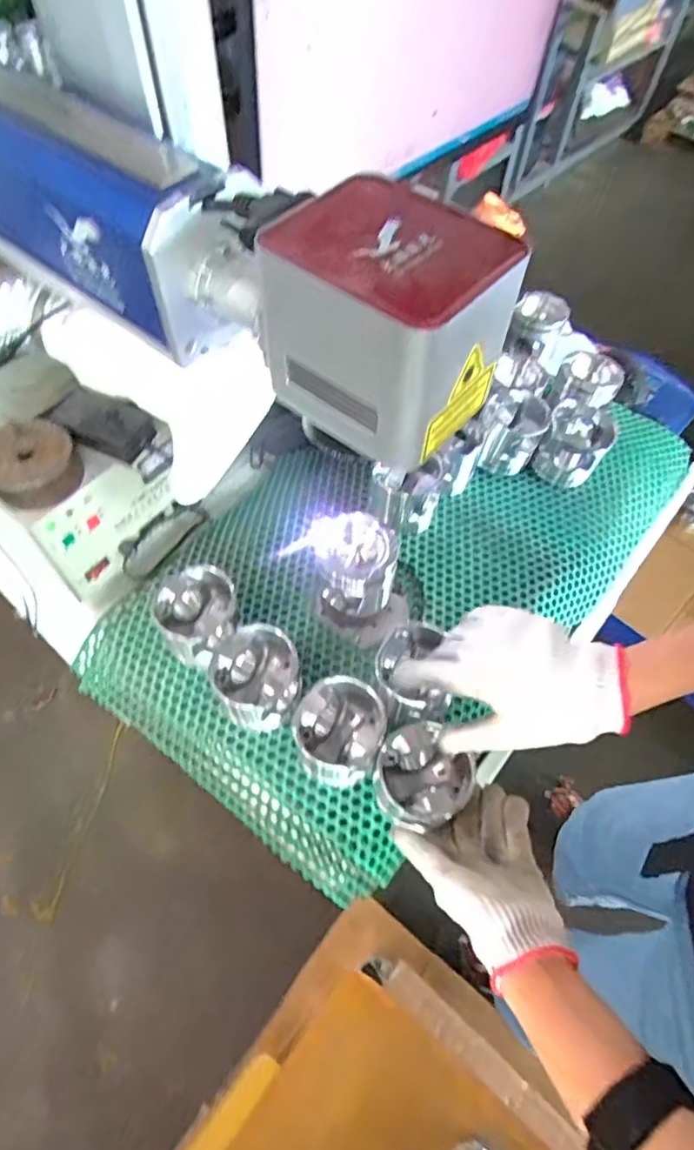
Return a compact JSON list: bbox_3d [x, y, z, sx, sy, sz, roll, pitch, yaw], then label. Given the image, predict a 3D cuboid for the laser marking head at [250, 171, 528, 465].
[{"bbox_3d":[0.022,-0.145,0.344,0.125,0.097,0.105,37,64,19],"label":"laser marking head"}]

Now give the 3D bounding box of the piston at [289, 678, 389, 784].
[{"bbox_3d":[-0.008,0.143,0.532,0.075,0.065,0.081,22,60,12],"label":"piston"}]

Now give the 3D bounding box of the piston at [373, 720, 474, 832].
[{"bbox_3d":[0.062,0.176,0.514,0.075,0.068,0.079,1,58,-1],"label":"piston"}]

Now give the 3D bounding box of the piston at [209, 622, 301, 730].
[{"bbox_3d":[-0.084,0.097,0.560,0.077,0.068,0.087,-6,58,-5],"label":"piston"}]

